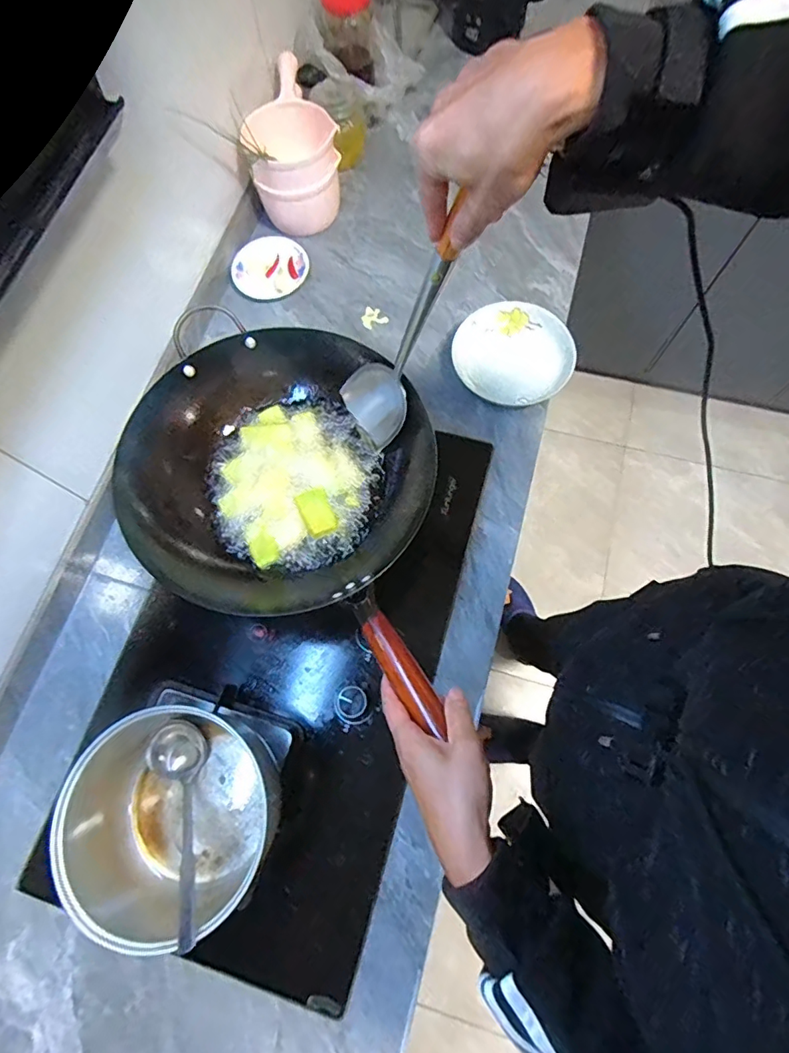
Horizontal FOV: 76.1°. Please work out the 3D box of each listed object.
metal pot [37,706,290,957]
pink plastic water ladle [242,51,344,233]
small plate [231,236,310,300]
[{"bbox_3d":[-0.219,0.299,0.523,0.192,0.127,0.182,-1,71,2],"label":"metal pot"},{"bbox_3d":[-0.176,-0.631,0.859,0.145,0.149,0.207,-18,72,-4],"label":"pink plastic water ladle"},{"bbox_3d":[-0.217,-0.450,0.874,0.115,0.016,0.127,38,77,13],"label":"small plate"}]

